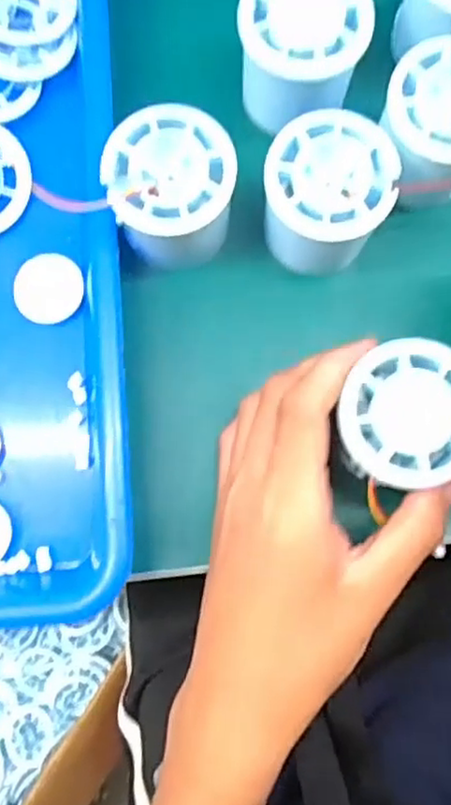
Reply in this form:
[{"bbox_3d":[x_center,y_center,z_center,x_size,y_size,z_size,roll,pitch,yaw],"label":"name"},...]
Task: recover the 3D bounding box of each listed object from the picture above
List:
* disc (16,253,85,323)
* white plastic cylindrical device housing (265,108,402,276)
[{"bbox_3d":[-0.083,-0.054,0.308,0.031,0.004,0.032,2,81,1],"label":"disc"},{"bbox_3d":[0.043,-0.090,0.308,0.053,0.072,0.054,16,82,3],"label":"white plastic cylindrical device housing"}]

